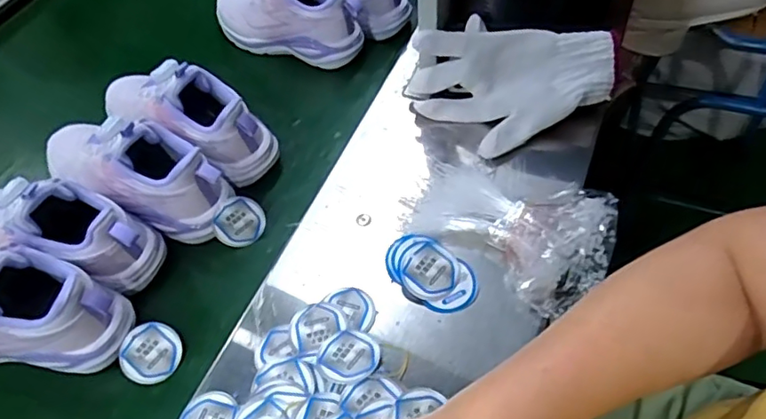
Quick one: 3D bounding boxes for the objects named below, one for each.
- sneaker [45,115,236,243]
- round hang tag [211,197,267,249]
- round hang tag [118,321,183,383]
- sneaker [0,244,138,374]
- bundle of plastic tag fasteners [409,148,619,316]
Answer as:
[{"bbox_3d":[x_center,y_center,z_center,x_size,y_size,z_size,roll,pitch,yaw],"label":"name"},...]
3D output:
[{"bbox_3d":[-0.247,-0.052,0.541,0.217,0.091,0.087,26,59,18],"label":"sneaker"},{"bbox_3d":[-0.137,0.013,0.540,0.048,0.047,0.004,-59,24,6],"label":"round hang tag"},{"bbox_3d":[-0.197,0.123,0.478,0.048,0.004,0.049,3,72,-10],"label":"round hang tag"},{"bbox_3d":[-0.316,0.076,0.463,0.200,0.108,0.078,4,55,4],"label":"sneaker"},{"bbox_3d":[0.111,0.012,0.499,0.172,0.032,0.122,27,60,18],"label":"bundle of plastic tag fasteners"}]

